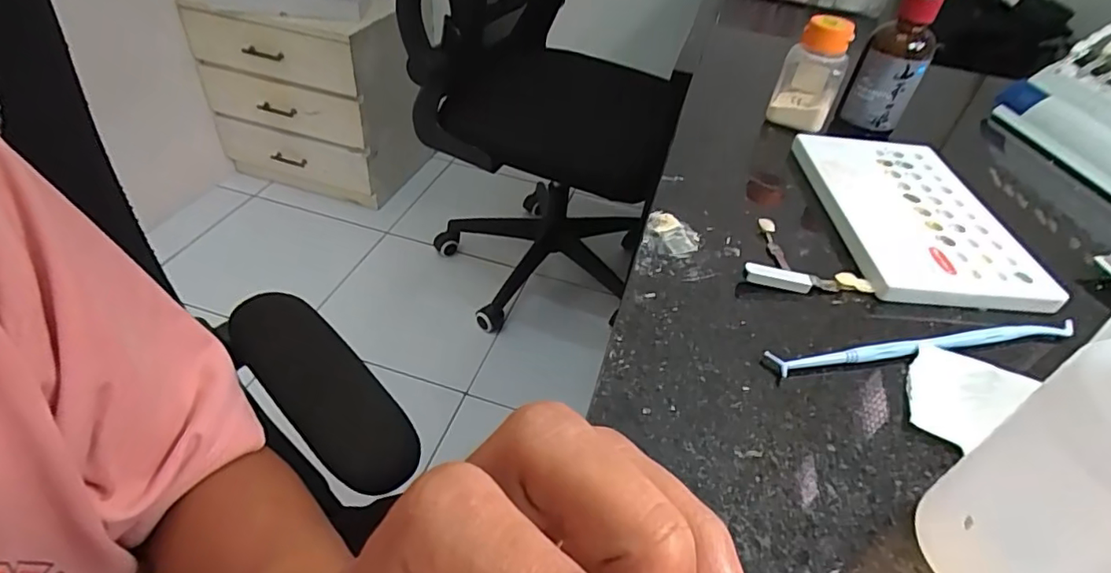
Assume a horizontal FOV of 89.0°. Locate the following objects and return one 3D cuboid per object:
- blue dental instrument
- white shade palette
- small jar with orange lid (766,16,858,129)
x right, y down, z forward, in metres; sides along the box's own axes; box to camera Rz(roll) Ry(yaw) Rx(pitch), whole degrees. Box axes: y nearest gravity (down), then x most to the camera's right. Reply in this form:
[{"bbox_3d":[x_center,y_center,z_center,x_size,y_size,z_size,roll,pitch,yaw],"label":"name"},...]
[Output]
[{"bbox_3d":[0.172,0.027,0.258,0.162,0.006,0.010,-3,43,-11],"label":"blue dental instrument"},{"bbox_3d":[0.206,-0.048,0.333,0.106,0.010,0.153,6,42,-1],"label":"white shade palette"},{"bbox_3d":[0.183,-0.156,0.400,0.041,0.064,0.039,4,42,-3],"label":"small jar with orange lid"}]

